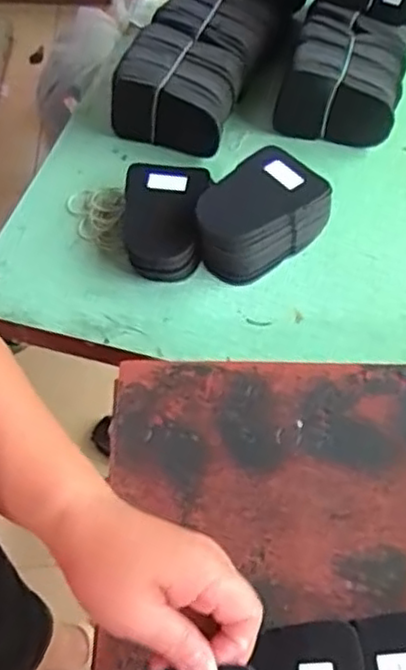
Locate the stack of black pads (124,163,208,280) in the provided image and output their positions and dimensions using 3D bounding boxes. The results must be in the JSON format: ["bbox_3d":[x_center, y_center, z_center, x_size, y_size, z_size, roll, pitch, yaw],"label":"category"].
[{"bbox_3d":[-0.043,-0.124,0.733,0.084,0.051,0.129,4,56,3],"label":"stack of black pads"}]

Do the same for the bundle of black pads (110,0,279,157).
[{"bbox_3d":[-0.001,-0.342,0.853,0.142,0.095,0.236,17,58,11],"label":"bundle of black pads"}]

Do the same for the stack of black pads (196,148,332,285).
[{"bbox_3d":[0.059,-0.120,0.724,0.139,0.075,0.086,-37,64,-22],"label":"stack of black pads"}]

